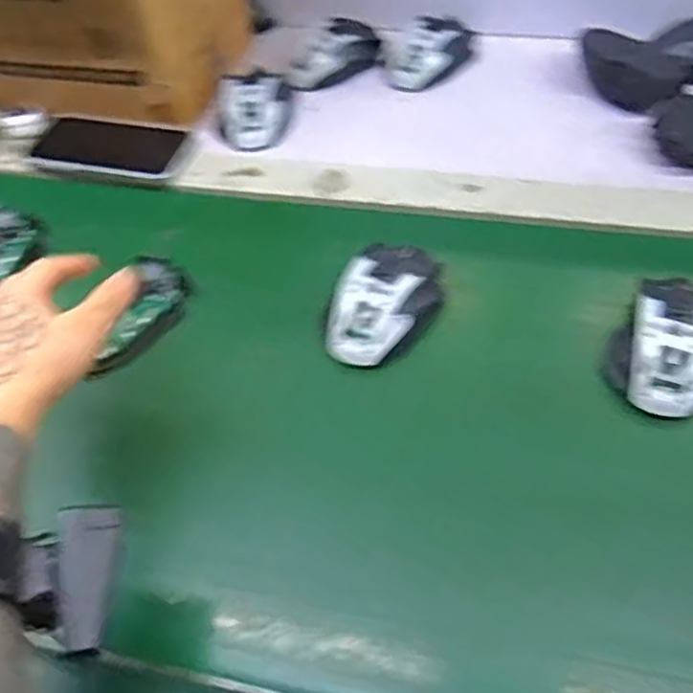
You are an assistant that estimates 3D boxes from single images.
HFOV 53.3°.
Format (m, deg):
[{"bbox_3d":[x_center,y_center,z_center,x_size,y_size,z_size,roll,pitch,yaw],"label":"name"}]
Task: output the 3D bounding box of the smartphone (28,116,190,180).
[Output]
[{"bbox_3d":[-0.244,-0.203,0.690,0.158,0.007,0.080,12,56,13],"label":"smartphone"}]

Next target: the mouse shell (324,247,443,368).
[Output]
[{"bbox_3d":[0.029,-0.036,0.531,0.071,0.036,0.113,25,60,22],"label":"mouse shell"}]

